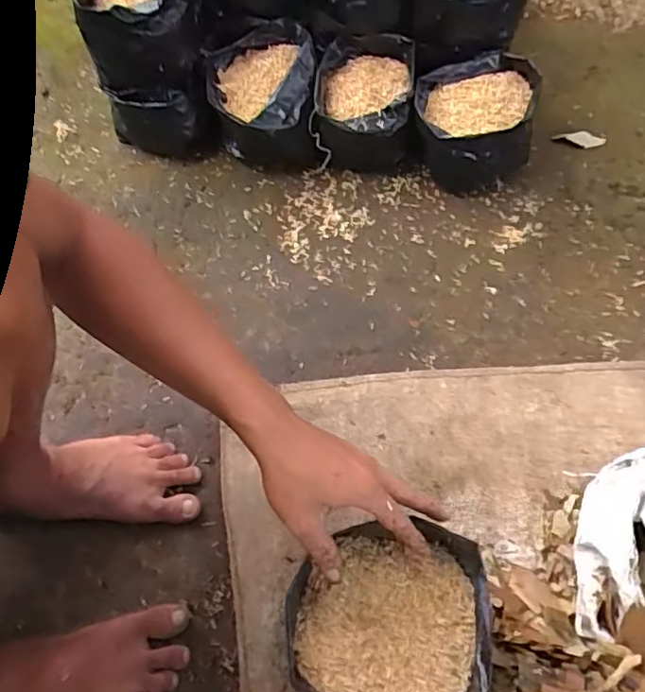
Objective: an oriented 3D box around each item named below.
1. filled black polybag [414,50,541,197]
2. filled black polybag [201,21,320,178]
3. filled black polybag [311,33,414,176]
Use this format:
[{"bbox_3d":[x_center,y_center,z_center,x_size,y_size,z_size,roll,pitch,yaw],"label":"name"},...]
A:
[{"bbox_3d":[0.211,-0.312,0.826,0.160,0.115,0.156,6,63,6],"label":"filled black polybag"},{"bbox_3d":[-0.083,-0.350,0.831,0.150,0.117,0.173,-8,63,-1],"label":"filled black polybag"},{"bbox_3d":[0.064,-0.342,0.841,0.140,0.121,0.153,3,63,4],"label":"filled black polybag"}]

